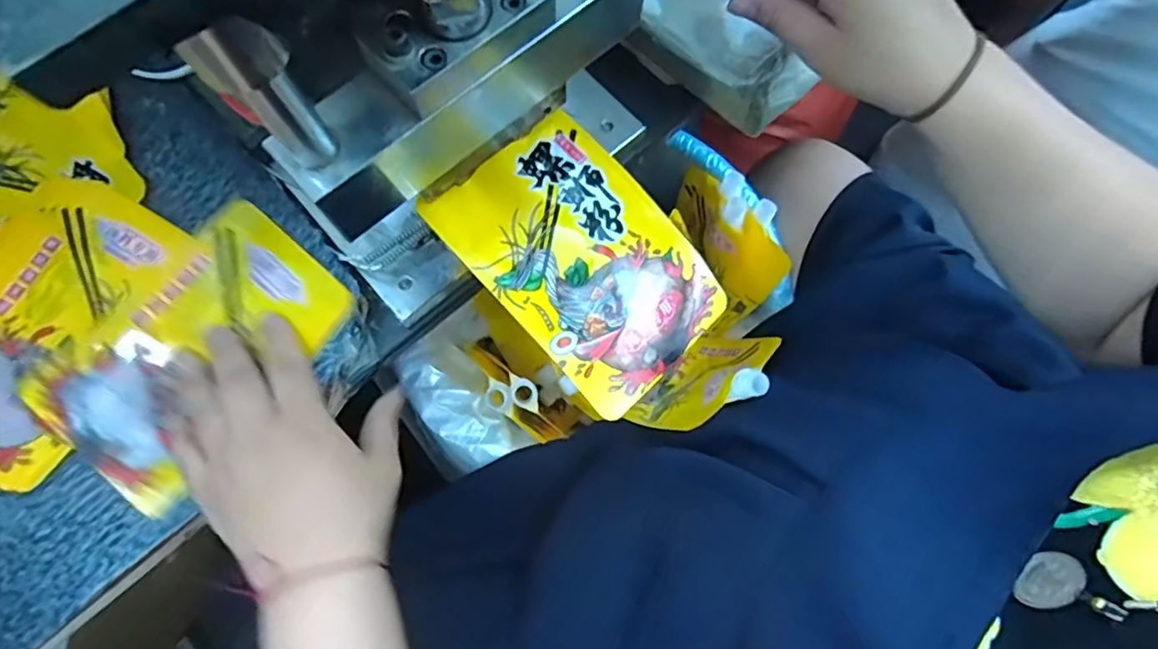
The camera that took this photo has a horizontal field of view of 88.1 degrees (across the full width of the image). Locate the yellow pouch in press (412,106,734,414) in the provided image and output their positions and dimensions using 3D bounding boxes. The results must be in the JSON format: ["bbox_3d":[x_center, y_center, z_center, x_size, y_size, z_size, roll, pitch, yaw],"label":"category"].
[{"bbox_3d":[0.004,-0.040,0.365,0.114,0.033,0.163,-42,79,-10],"label":"yellow pouch in press"}]

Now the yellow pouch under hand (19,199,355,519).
[{"bbox_3d":[-0.241,0.014,0.377,0.112,0.011,0.176,40,79,10],"label":"yellow pouch under hand"}]

